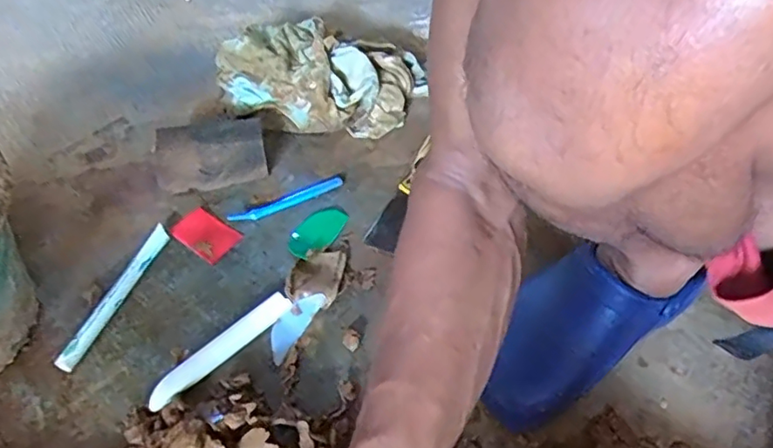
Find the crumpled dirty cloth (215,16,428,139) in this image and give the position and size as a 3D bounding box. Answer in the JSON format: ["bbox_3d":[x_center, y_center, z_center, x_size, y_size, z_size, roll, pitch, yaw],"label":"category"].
[{"bbox_3d":[-0.096,-0.189,0.748,0.253,0.076,0.159,18,52,18],"label":"crumpled dirty cloth"}]

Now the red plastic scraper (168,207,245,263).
[{"bbox_3d":[-0.199,0.010,0.632,0.071,0.006,0.047,32,60,20],"label":"red plastic scraper"}]

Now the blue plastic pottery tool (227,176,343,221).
[{"bbox_3d":[-0.112,-0.028,0.658,0.134,0.008,0.020,-25,52,-17],"label":"blue plastic pottery tool"}]

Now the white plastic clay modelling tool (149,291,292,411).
[{"bbox_3d":[-0.152,0.115,0.532,0.147,0.024,0.021,-37,57,-26],"label":"white plastic clay modelling tool"}]

